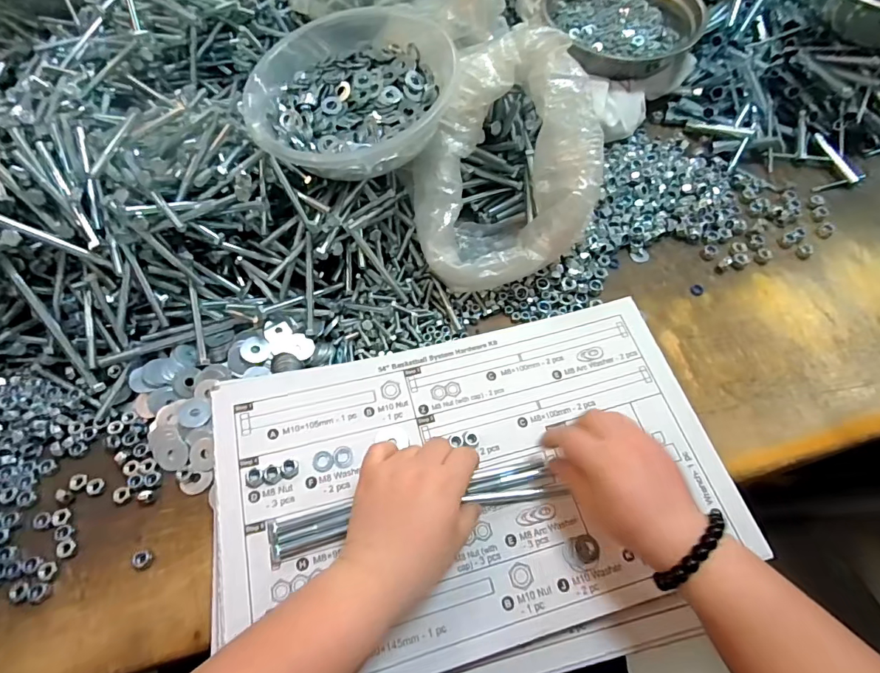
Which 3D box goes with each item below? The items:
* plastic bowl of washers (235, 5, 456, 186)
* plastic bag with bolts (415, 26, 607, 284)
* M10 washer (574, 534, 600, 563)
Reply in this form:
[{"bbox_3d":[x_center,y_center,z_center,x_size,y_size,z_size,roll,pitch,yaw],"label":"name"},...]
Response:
[{"bbox_3d":[-0.087,-0.234,0.456,0.189,0.067,0.210,-1,61,-4],"label":"plastic bowl of washers"},{"bbox_3d":[0.058,-0.163,0.462,0.166,0.166,0.203,-5,63,-6],"label":"plastic bag with bolts"},{"bbox_3d":[0.112,0.161,0.351,0.019,0.004,0.019,2,62,-3],"label":"M10 washer"}]

